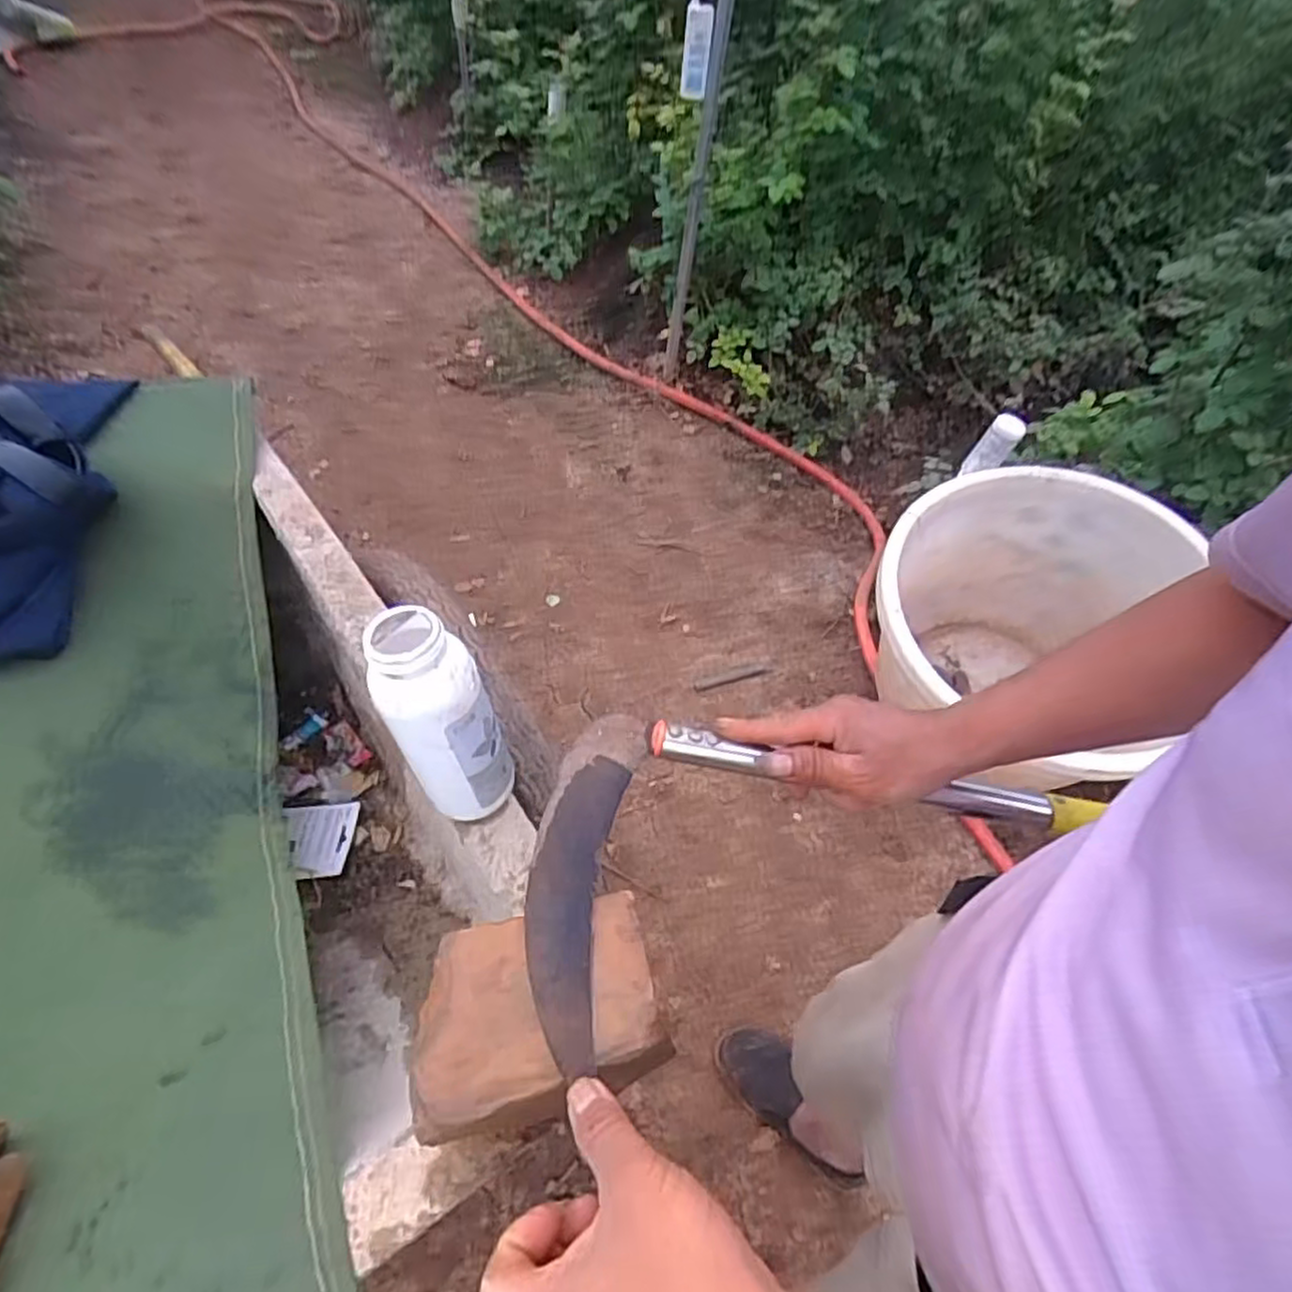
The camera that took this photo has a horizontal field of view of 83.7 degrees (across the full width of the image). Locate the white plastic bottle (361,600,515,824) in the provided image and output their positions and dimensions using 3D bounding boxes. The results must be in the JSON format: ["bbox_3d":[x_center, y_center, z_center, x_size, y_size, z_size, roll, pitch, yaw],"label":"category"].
[{"bbox_3d":[-0.138,0.051,0.498,0.075,0.162,0.069,2,51,-2],"label":"white plastic bottle"}]

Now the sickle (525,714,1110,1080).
[{"bbox_3d":[0.109,0.118,0.454,0.371,0.021,0.193,-5,52,-14],"label":"sickle"}]

